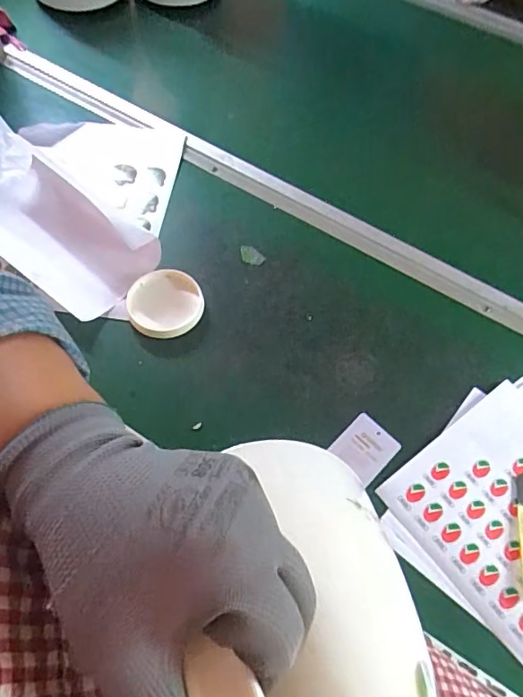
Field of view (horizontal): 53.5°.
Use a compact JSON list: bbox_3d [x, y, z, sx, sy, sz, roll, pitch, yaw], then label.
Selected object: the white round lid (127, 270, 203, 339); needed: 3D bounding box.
[{"bbox_3d":[-0.100,-0.045,0.547,0.078,0.020,0.071,1,62,-3],"label":"white round lid"}]

